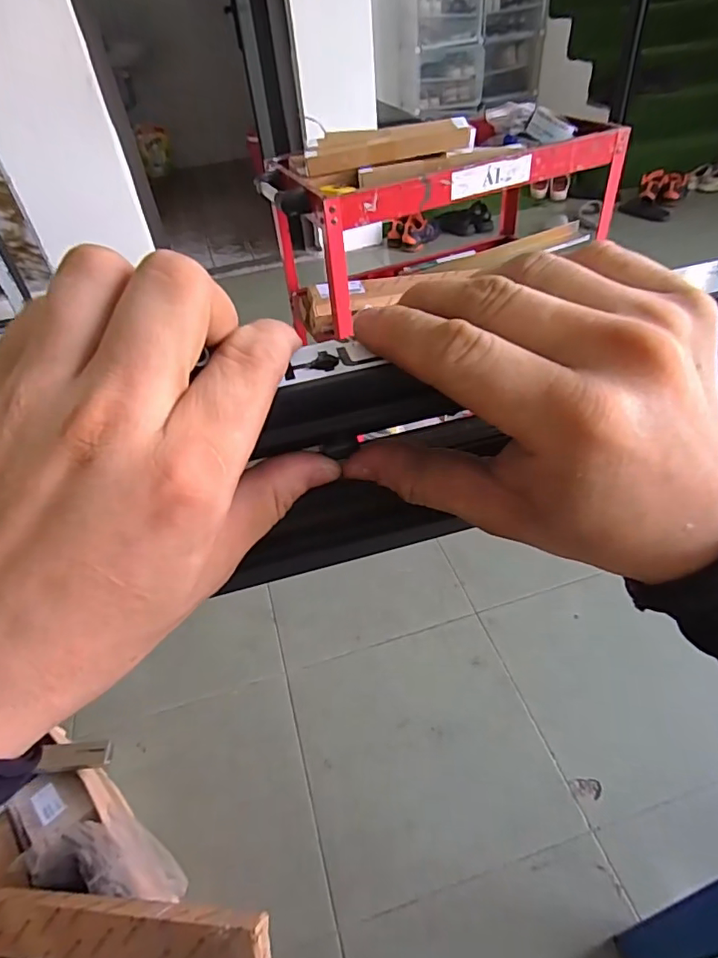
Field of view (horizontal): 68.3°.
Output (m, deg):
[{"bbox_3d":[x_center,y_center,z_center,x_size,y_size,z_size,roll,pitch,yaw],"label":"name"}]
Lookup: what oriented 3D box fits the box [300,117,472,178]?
[{"bbox_3d":[0.059,-0.674,1.066,0.337,0.053,0.084,-13,43,-8],"label":"box"}]

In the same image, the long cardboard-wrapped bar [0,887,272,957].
[{"bbox_3d":[-0.364,0.530,0.625,0.573,0.057,0.067,-10,41,18],"label":"long cardboard-wrapped bar"}]

